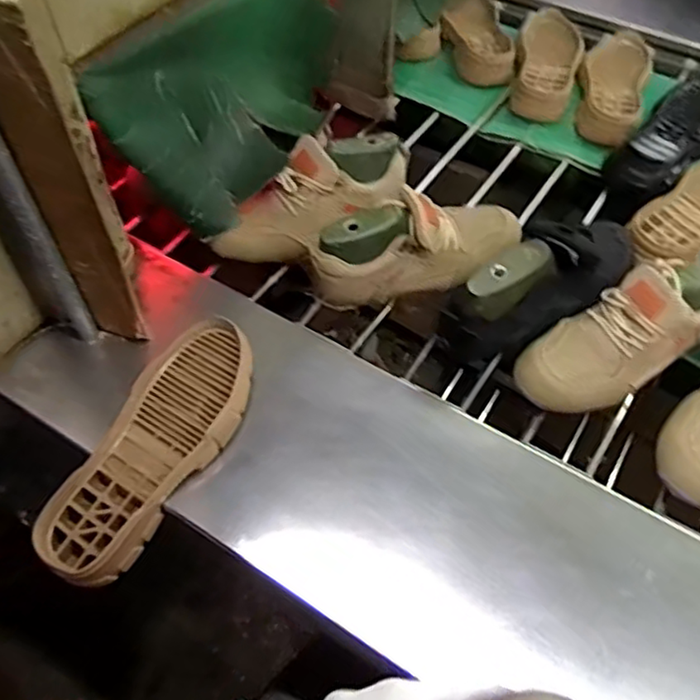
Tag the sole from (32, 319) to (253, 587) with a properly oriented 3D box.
[{"bbox_3d":[-0.175,0.085,0.602,0.100,0.033,0.261,21,58,13],"label":"sole"}]

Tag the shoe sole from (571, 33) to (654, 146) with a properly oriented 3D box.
[{"bbox_3d":[0.397,-0.401,0.988,0.098,0.034,0.276,19,58,12],"label":"shoe sole"}]

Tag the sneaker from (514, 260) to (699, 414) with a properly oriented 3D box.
[{"bbox_3d":[0.292,-0.016,0.677,0.254,0.110,0.086,-23,59,-15],"label":"sneaker"}]

